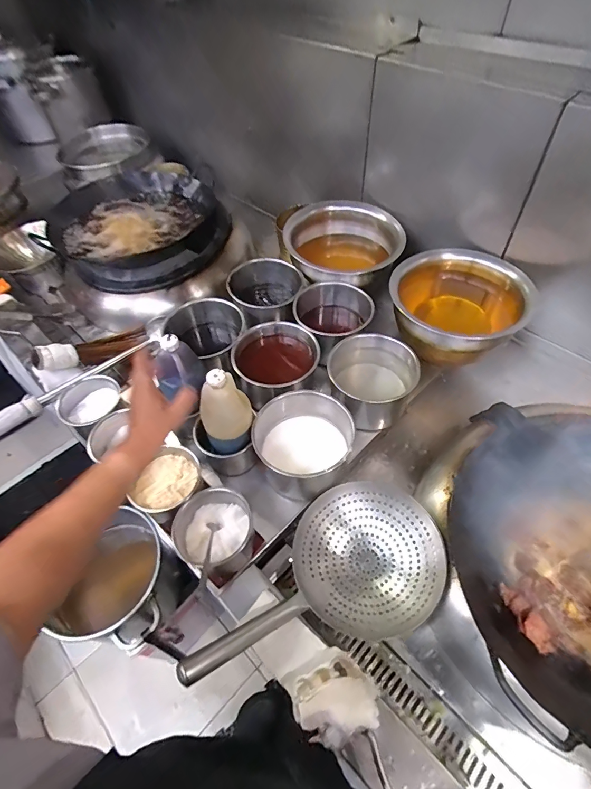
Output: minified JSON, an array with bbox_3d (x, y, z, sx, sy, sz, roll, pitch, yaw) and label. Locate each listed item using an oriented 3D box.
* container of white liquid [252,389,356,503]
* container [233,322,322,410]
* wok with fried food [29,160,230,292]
[{"bbox_3d":[0.023,0.090,0.732,0.184,0.120,0.160,-8,52,-3],"label":"container of white liquid"},{"bbox_3d":[-0.040,-0.057,0.840,0.161,0.131,0.157,-1,51,2],"label":"container"},{"bbox_3d":[-0.420,-0.466,1.118,0.397,0.177,0.383,-1,51,2],"label":"wok with fried food"}]

